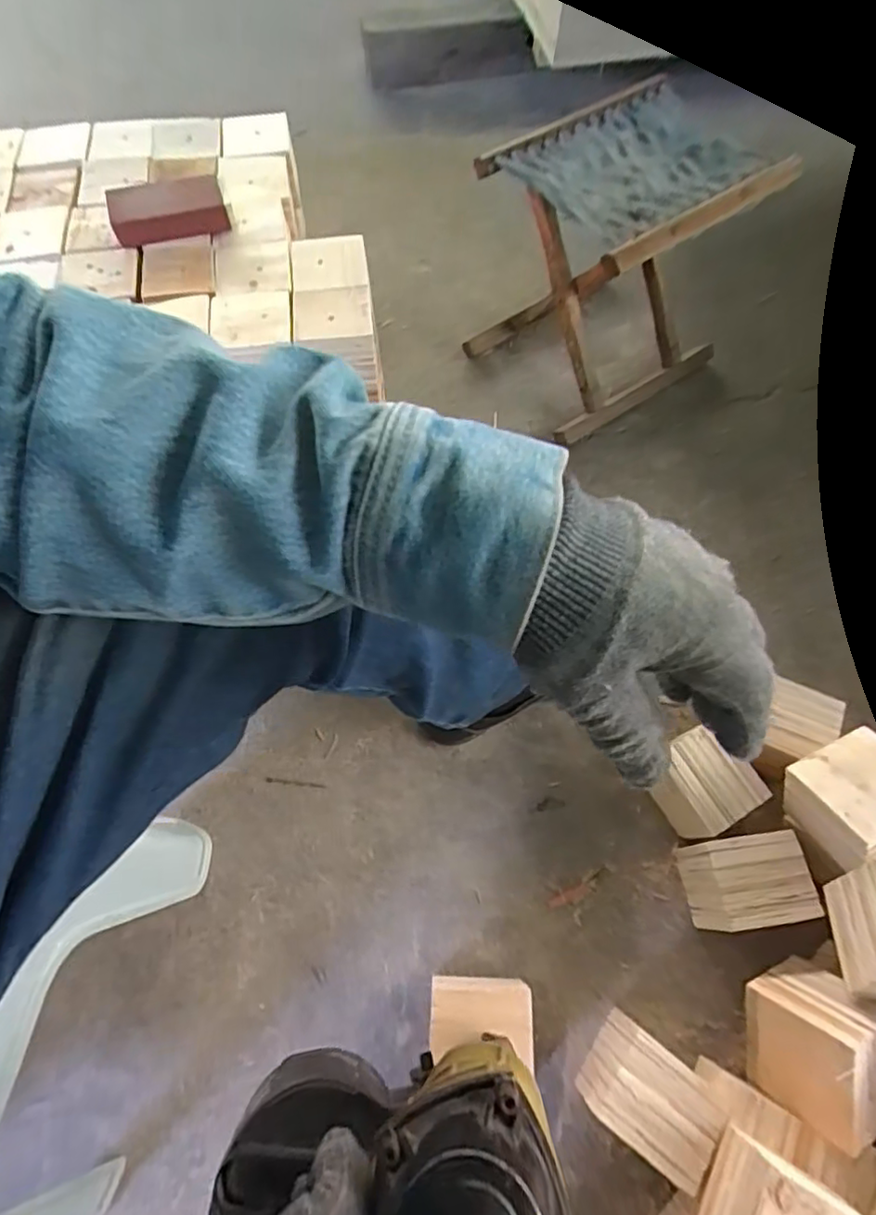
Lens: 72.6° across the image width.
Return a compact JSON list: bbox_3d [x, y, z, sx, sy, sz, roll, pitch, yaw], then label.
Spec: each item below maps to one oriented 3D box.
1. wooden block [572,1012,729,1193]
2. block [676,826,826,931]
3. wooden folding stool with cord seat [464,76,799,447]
[{"bbox_3d":[0.191,0.451,0.554,0.104,0.096,0.087,38,69,17],"label":"wooden block"},{"bbox_3d":[0.318,0.290,0.631,0.104,0.098,0.086,-7,64,-4],"label":"block"},{"bbox_3d":[0.258,-0.537,0.954,0.336,0.315,0.342,-28,68,-13],"label":"wooden folding stool with cord seat"}]

